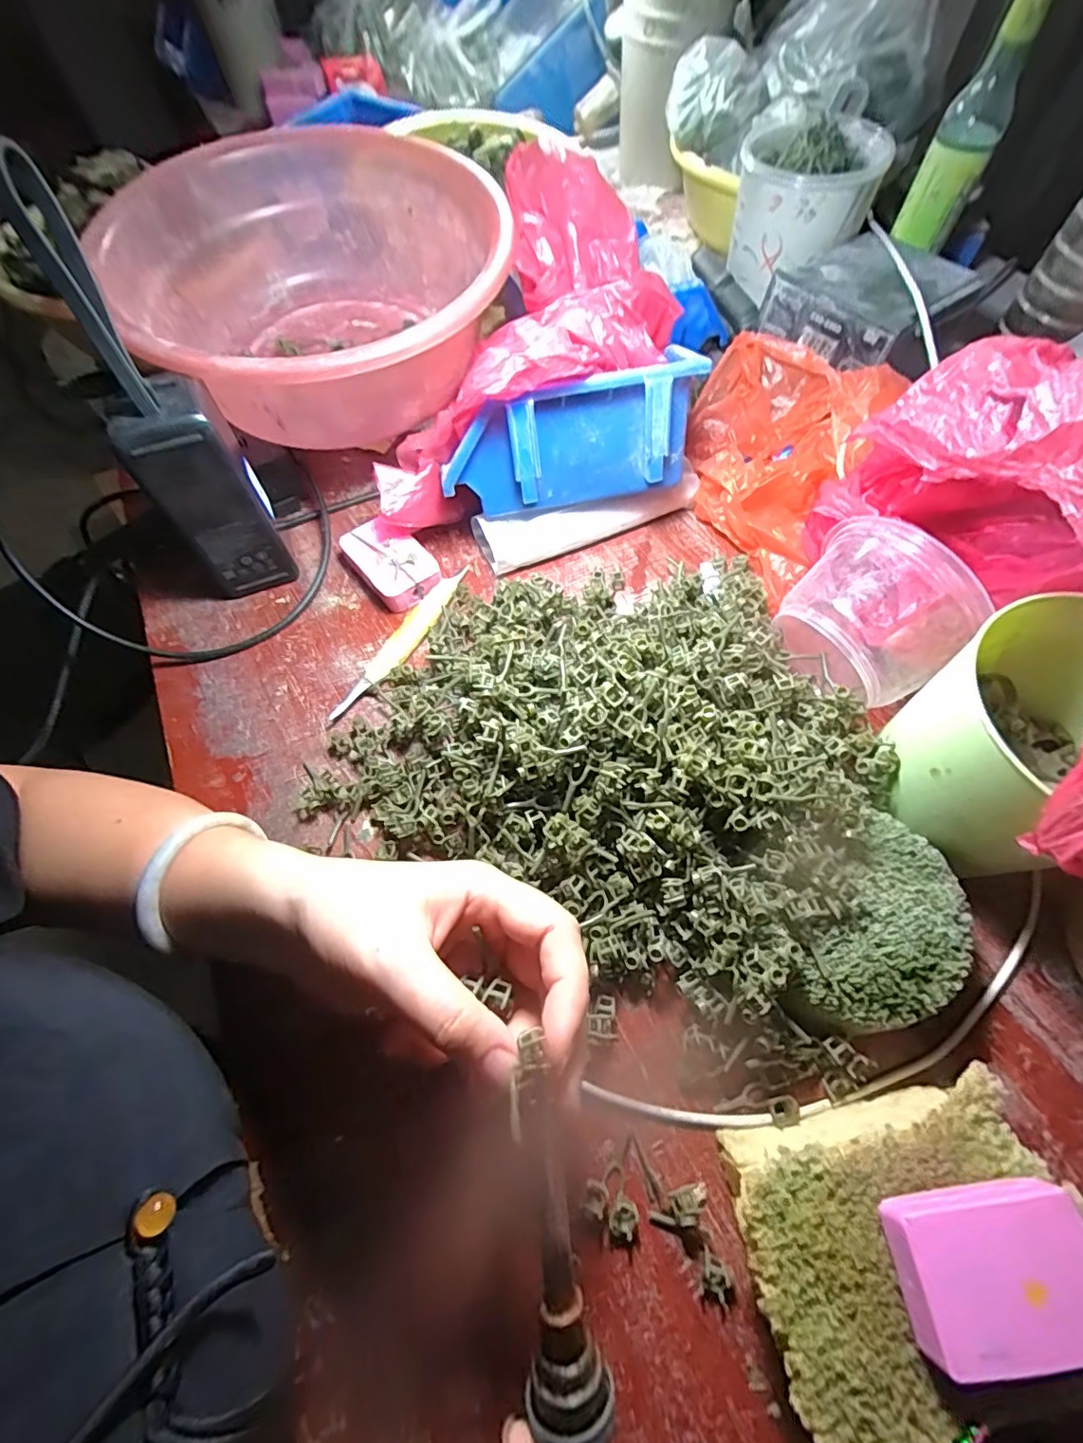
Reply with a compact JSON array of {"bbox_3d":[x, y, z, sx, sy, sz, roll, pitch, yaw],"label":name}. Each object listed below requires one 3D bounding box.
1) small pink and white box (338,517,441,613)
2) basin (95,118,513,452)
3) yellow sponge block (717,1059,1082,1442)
[{"bbox_3d":[-0.110,-0.116,0.393,0.046,0.021,0.071,-38,69,-16],"label":"small pink and white box"},{"bbox_3d":[-0.148,-0.287,0.371,0.241,0.091,0.248,0,64,1],"label":"basin"},{"bbox_3d":[0.151,0.211,0.224,0.137,0.044,0.097,-11,64,-4],"label":"yellow sponge block"}]

